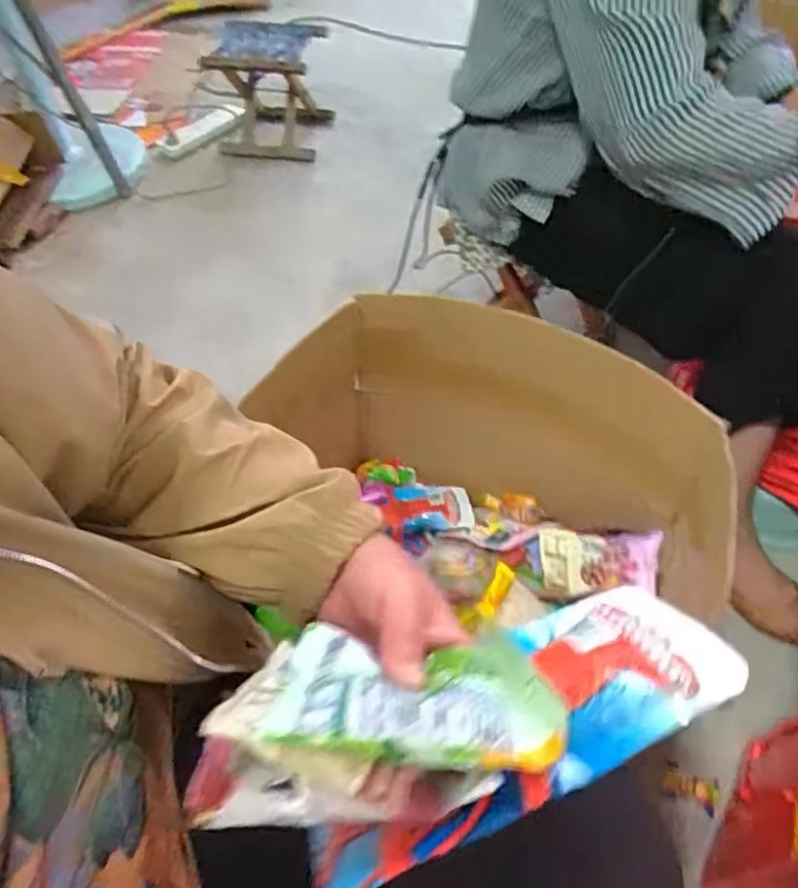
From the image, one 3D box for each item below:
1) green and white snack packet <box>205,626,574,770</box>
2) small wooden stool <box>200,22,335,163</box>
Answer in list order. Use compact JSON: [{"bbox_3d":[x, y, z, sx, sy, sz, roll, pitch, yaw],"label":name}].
[{"bbox_3d":[-0.005,0.111,0.301,0.147,0.020,0.077,1,15,2],"label":"green and white snack packet"},{"bbox_3d":[-0.331,-0.908,1.679,0.283,0.251,0.255,6,52,6],"label":"small wooden stool"}]

